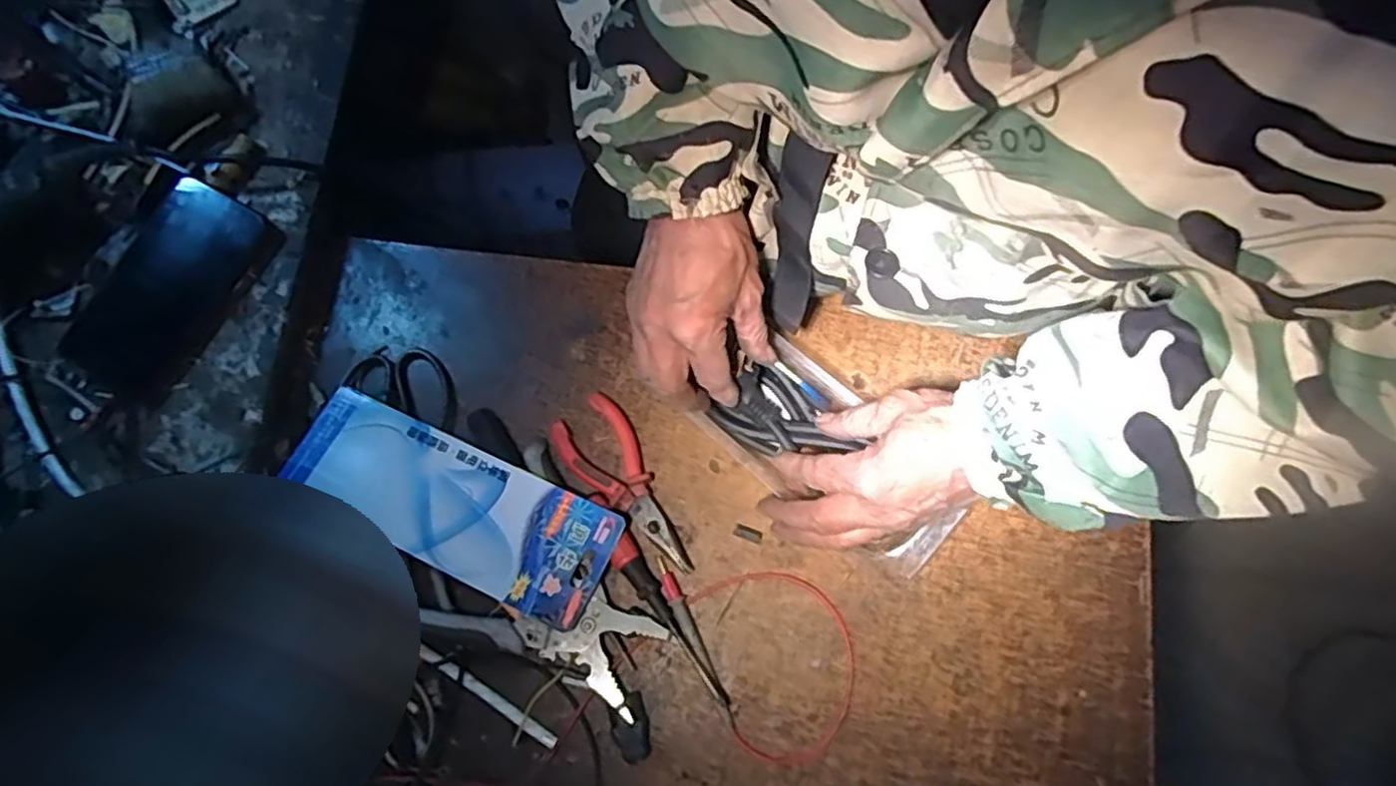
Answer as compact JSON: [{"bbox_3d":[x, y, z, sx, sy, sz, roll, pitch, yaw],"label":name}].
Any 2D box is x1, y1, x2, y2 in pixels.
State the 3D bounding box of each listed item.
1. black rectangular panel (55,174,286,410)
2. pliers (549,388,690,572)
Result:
[{"bbox_3d":[-0.401,-0.077,0.545,0.085,0.010,0.166,33,82,-9],"label":"black rectangular panel"},{"bbox_3d":[-0.050,0.068,0.524,0.052,0.012,0.144,-36,78,-8],"label":"pliers"}]

